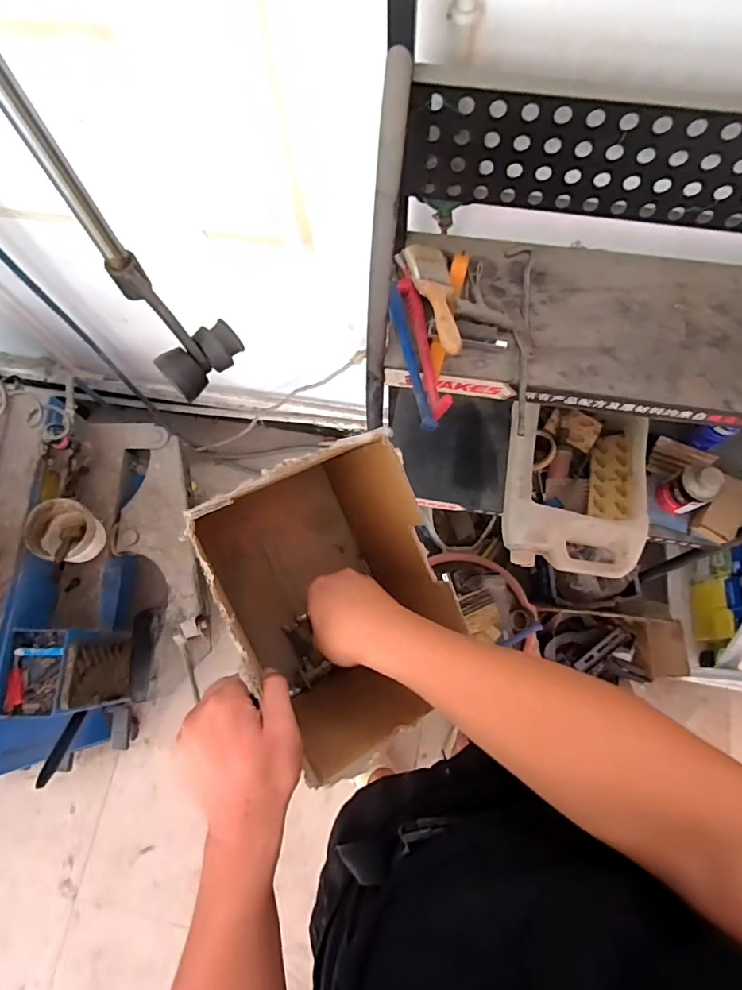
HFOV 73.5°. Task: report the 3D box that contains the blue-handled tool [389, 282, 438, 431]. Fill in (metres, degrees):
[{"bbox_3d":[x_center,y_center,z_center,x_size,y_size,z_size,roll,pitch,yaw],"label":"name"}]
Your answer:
[{"bbox_3d":[0.048,-0.172,0.610,0.021,0.014,0.207,-12,73,-2],"label":"blue-handled tool"}]

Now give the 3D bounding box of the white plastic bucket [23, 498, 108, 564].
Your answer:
[{"bbox_3d":[-0.627,0.077,1.026,0.114,0.104,0.120,0,73,1],"label":"white plastic bucket"}]

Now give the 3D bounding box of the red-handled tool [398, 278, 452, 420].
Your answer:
[{"bbox_3d":[0.065,-0.185,0.609,0.021,0.029,0.195,-12,73,-2],"label":"red-handled tool"}]

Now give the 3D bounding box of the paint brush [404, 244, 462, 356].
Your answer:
[{"bbox_3d":[0.083,-0.244,0.608,0.053,0.012,0.197,0,59,-15],"label":"paint brush"}]

